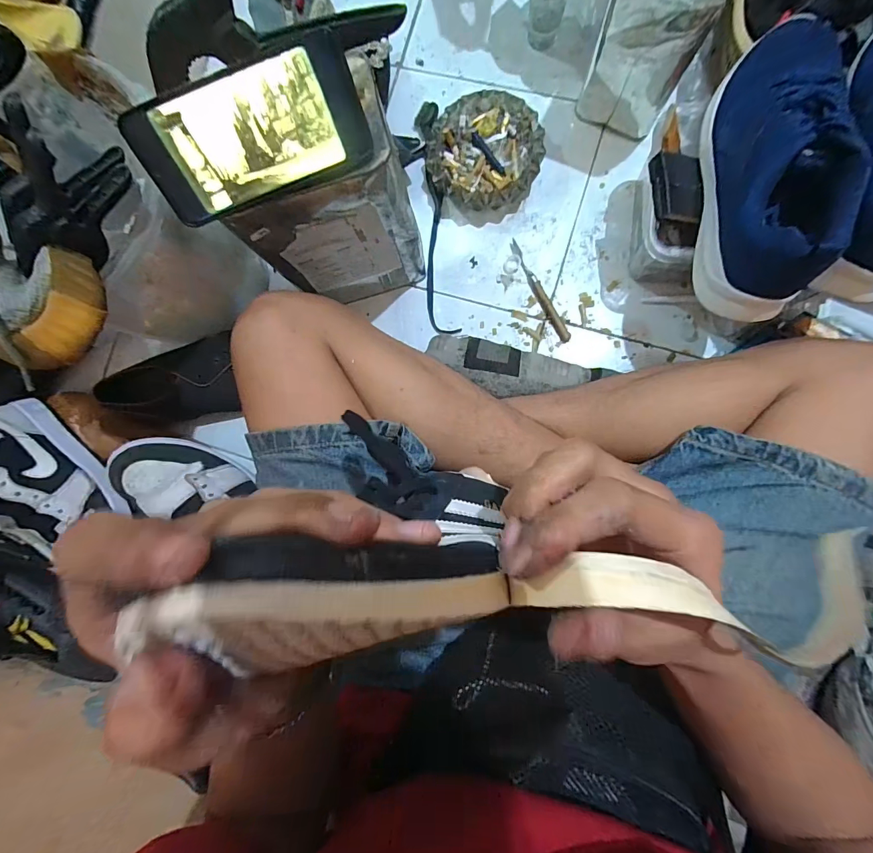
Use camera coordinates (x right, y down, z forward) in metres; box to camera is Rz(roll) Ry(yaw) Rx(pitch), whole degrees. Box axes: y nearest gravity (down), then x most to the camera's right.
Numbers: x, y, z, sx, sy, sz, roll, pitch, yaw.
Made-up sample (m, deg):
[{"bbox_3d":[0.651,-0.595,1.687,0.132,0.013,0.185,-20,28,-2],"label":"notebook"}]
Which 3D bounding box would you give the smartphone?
[{"bbox_3d":[-0.138,-0.219,0.307,0.166,0.078,0.010,-21,42,1],"label":"smartphone"}]

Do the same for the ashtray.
[{"bbox_3d":[0.064,-0.356,0.533,0.145,0.043,0.144,0,87,6],"label":"ashtray"}]

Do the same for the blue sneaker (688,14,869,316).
[{"bbox_3d":[0.316,-0.252,0.366,0.098,0.087,0.292,7,88,6],"label":"blue sneaker"}]

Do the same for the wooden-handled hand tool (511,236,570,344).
[{"bbox_3d":[0.136,-0.181,0.533,0.015,0.010,0.153,-28,85,4],"label":"wooden-handled hand tool"}]

